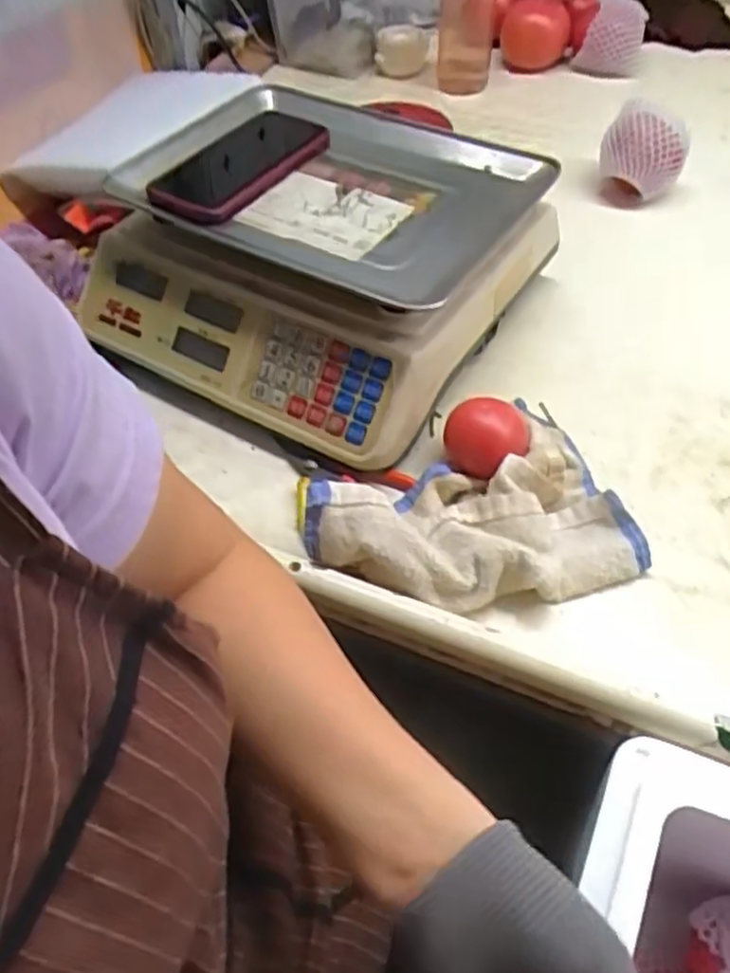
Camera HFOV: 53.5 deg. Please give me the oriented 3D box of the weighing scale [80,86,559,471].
[{"bbox_3d":[-0.042,-0.216,0.658,0.342,0.111,0.336,27,58,23],"label":"weighing scale"}]

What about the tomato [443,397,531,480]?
[{"bbox_3d":[0.093,-0.030,0.552,0.064,0.048,0.062,2,52,6],"label":"tomato"}]

